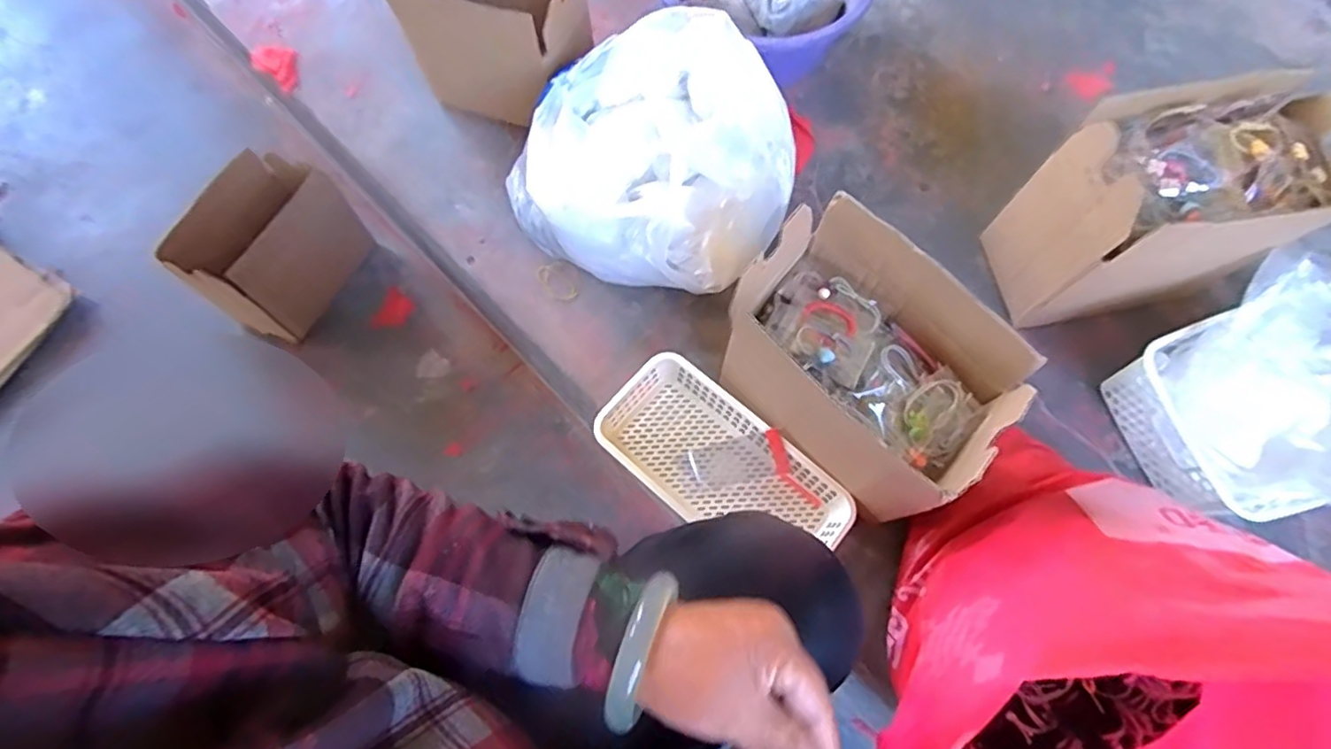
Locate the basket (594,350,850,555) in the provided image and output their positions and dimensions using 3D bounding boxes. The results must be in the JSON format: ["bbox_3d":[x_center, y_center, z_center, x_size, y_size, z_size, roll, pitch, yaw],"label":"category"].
[{"bbox_3d":[0.061,0.100,0.671,0.263,0.053,0.125,37,75,12],"label":"basket"}]

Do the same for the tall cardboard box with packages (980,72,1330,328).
[{"bbox_3d":[0.514,-0.164,0.676,0.238,0.233,0.147,-8,71,-3],"label":"tall cardboard box with packages"}]

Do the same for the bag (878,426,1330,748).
[{"bbox_3d":[0.330,0.216,0.475,0.240,0.286,0.363,29,72,10],"label":"bag"}]

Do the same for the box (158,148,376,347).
[{"bbox_3d":[-0.524,-0.164,0.860,0.126,0.175,0.202,32,72,11],"label":"box"}]

